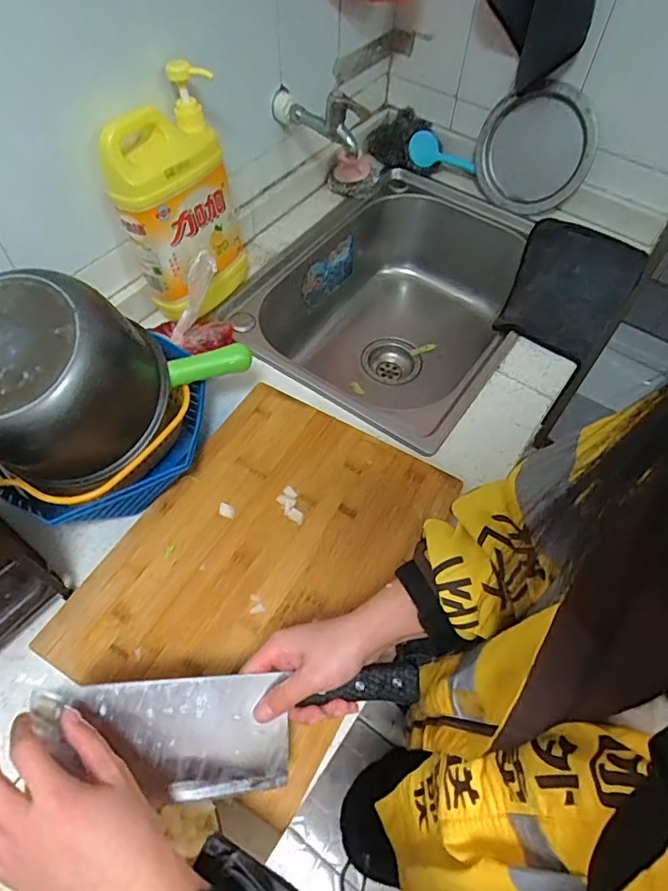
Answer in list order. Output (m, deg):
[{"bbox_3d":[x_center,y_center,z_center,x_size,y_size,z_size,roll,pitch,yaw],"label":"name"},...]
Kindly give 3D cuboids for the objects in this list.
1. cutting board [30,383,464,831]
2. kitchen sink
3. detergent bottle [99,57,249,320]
[{"bbox_3d":[-0.068,0.113,0.555,0.277,0.014,0.370,27,58,13],"label":"cutting board"},{"bbox_3d":[0.095,-0.193,0.922,0.388,0.272,0.514,30,59,15],"label":"kitchen sink"},{"bbox_3d":[-0.183,-0.285,0.671,0.087,0.263,0.152,24,58,12],"label":"detergent bottle"}]

